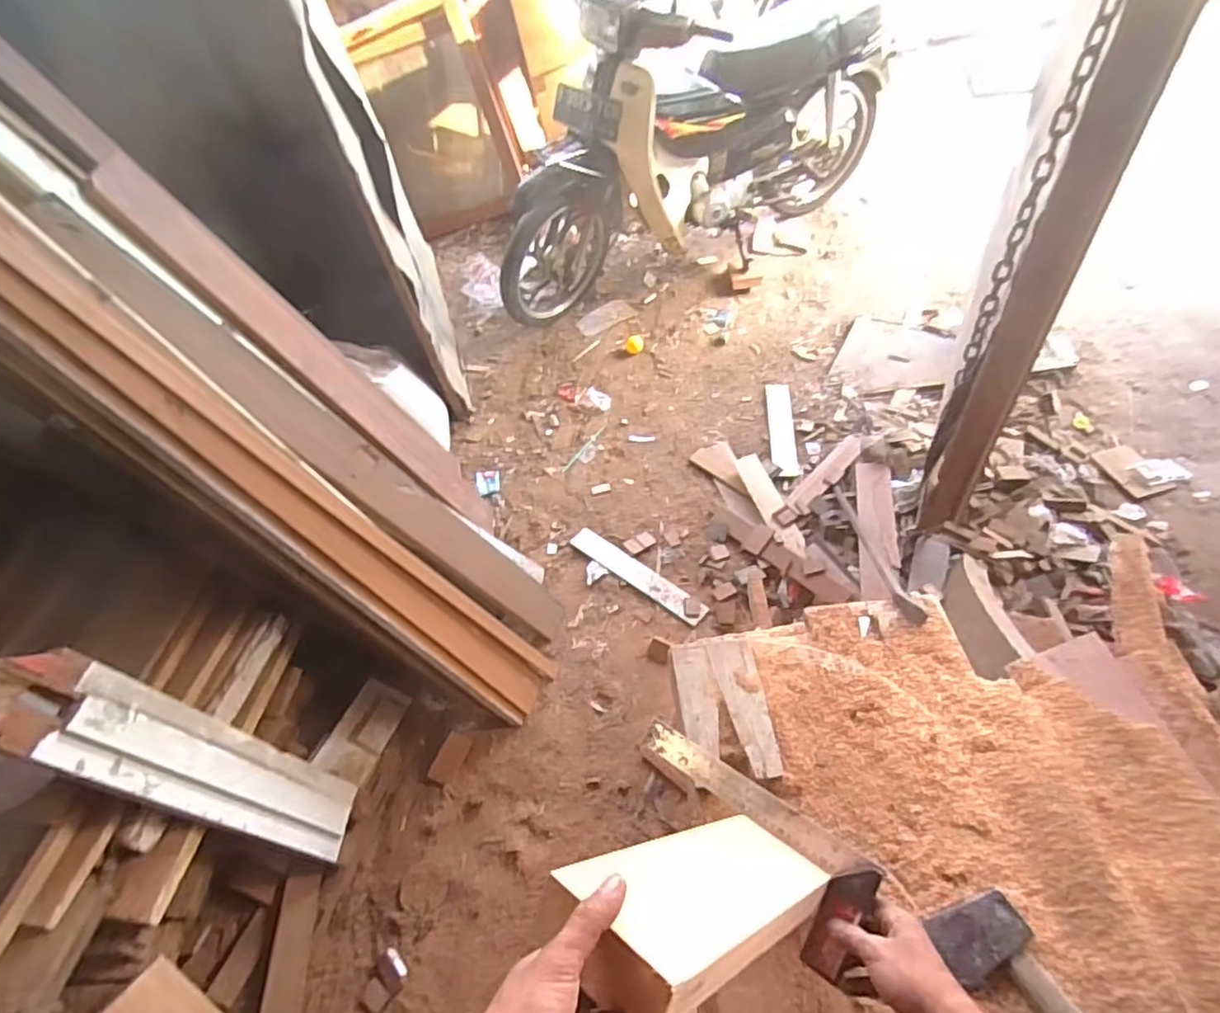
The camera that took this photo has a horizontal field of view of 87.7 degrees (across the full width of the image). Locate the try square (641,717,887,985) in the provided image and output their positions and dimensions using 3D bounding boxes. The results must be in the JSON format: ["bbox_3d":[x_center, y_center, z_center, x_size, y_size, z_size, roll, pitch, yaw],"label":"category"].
[{"bbox_3d":[0.144,0.367,0.725,0.308,0.017,0.119,23,92,43],"label":"try square"}]

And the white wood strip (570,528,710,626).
[{"bbox_3d":[0.073,0.190,1.784,0.453,0.011,0.070,32,63,31],"label":"white wood strip"}]

